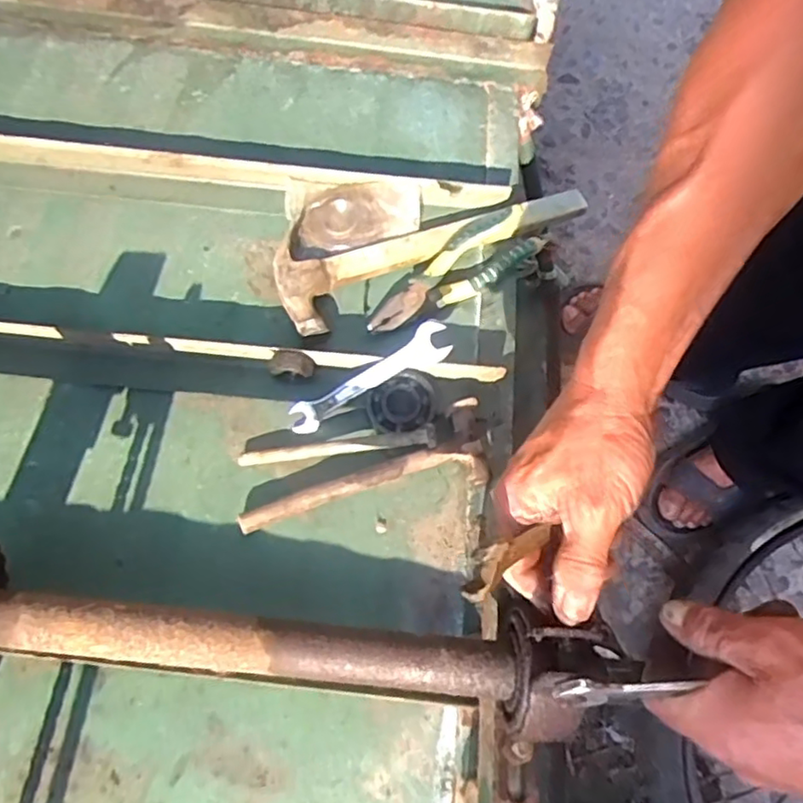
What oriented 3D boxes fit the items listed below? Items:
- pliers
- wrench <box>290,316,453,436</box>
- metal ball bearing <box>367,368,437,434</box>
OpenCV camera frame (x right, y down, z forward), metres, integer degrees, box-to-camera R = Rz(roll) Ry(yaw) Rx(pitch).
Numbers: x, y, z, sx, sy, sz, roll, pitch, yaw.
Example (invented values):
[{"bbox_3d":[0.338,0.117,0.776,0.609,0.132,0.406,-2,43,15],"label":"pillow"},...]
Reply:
[{"bbox_3d":[0.048,-0.124,0.606,0.189,0.024,0.060,-37,83,-8],"label":"pliers"},{"bbox_3d":[-0.027,-0.018,0.548,0.151,0.005,0.033,-32,106,4],"label":"wrench"},{"bbox_3d":[0.002,0.003,0.553,0.059,0.017,0.047,-28,82,-7],"label":"metal ball bearing"}]

